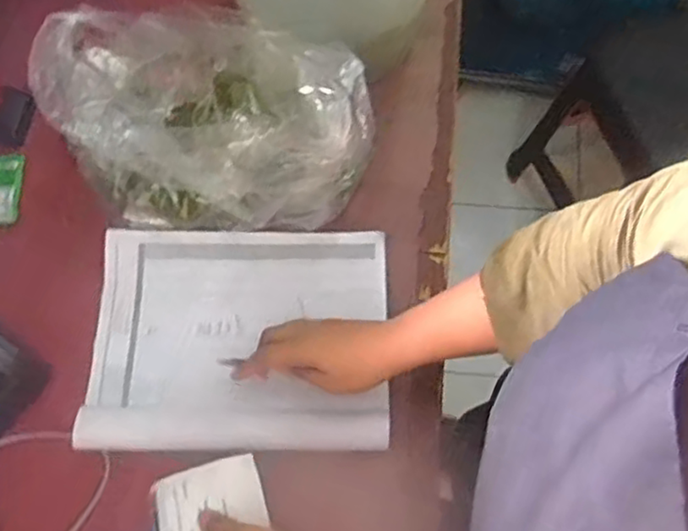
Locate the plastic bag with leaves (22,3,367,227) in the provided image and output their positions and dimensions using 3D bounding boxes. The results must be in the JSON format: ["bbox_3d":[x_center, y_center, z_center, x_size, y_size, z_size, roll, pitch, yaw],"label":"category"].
[{"bbox_3d":[-0.138,-0.155,0.689,0.316,0.159,0.202,1,72,3],"label":"plastic bag with leaves"}]

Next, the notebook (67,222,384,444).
[{"bbox_3d":[-0.104,0.066,0.679,0.288,0.026,0.226,0,67,-1],"label":"notebook"}]

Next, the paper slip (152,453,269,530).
[{"bbox_3d":[-0.118,0.210,0.579,0.098,0.016,0.074,-16,72,-3],"label":"paper slip"}]

